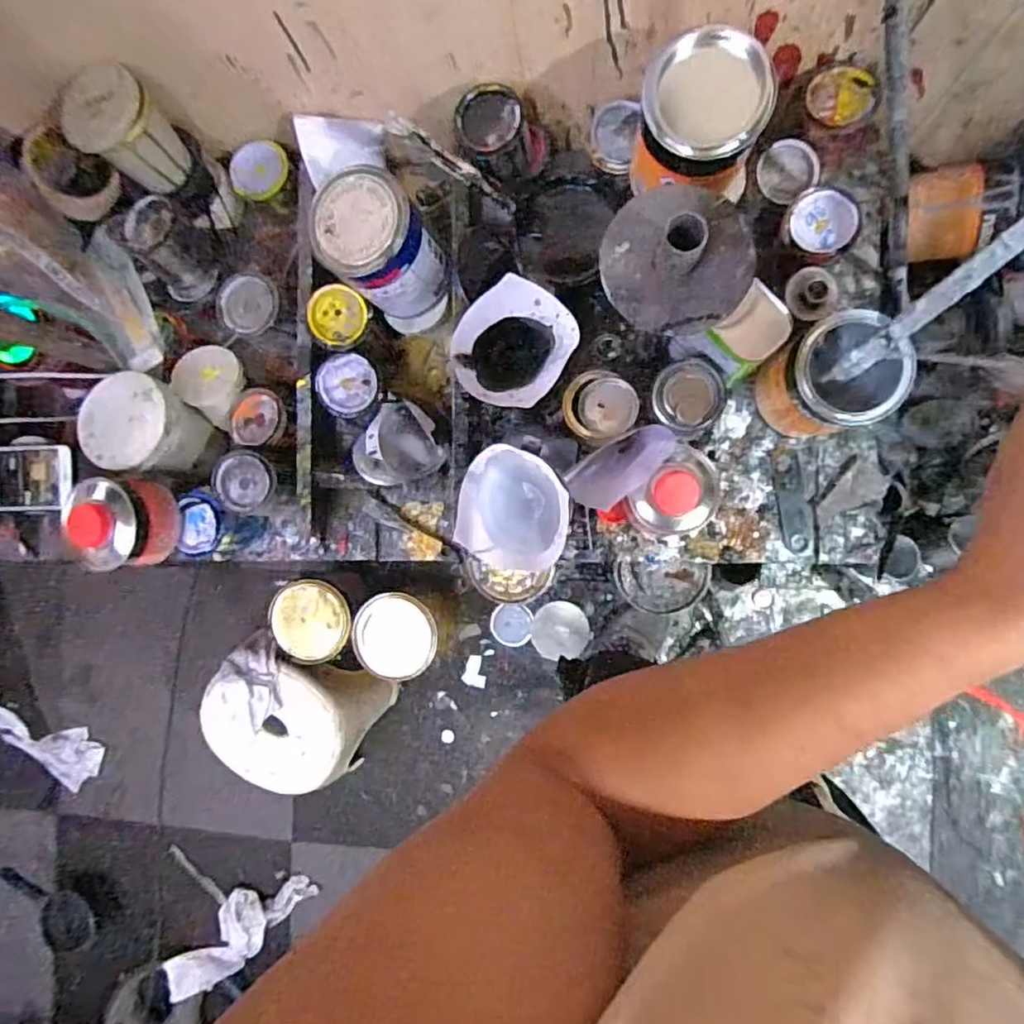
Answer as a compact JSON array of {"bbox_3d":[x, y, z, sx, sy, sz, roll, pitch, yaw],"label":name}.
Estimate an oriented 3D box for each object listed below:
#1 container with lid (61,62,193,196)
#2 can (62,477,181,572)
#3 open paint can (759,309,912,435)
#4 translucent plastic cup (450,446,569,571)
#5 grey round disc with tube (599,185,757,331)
[{"bbox_3d":[-0.417,-0.415,0.660,0.104,0.078,0.092,37,94,7],"label":"container with lid"},{"bbox_3d":[-0.437,0.014,0.680,0.102,0.069,0.105,0,89,8],"label":"can"},{"bbox_3d":[0.337,-0.138,0.652,0.104,0.145,0.105,0,89,8],"label":"open paint can"},{"bbox_3d":[0.005,-0.003,0.625,0.105,0.080,0.116,7,90,8],"label":"translucent plastic cup"},{"bbox_3d":[0.121,-0.193,0.441,0.109,0.047,0.100,0,89,8],"label":"grey round disc with tube"}]

